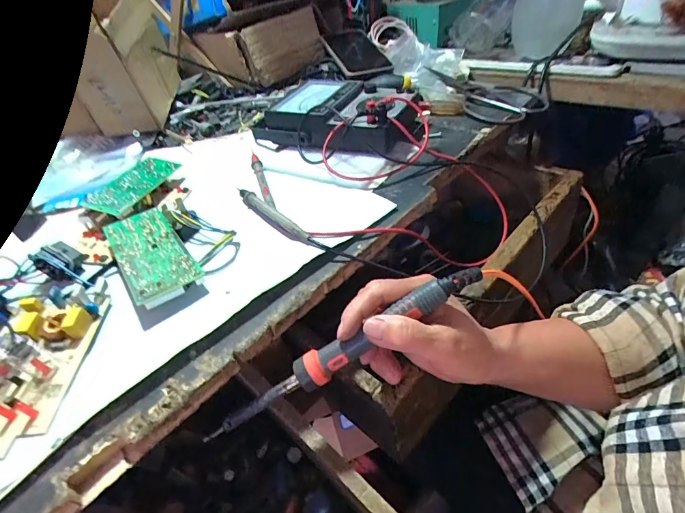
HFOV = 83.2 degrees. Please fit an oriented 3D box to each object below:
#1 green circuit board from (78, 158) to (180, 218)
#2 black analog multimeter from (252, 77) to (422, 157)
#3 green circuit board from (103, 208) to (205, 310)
[{"bbox_3d":[-0.235,-0.078,0.437,0.049,0.024,0.106,11,48,18],"label":"green circuit board"},{"bbox_3d":[0.001,-0.176,0.475,0.193,0.064,0.114,17,50,23],"label":"black analog multimeter"},{"bbox_3d":[-0.174,-0.004,0.348,0.055,0.016,0.134,-32,50,-22],"label":"green circuit board"}]

